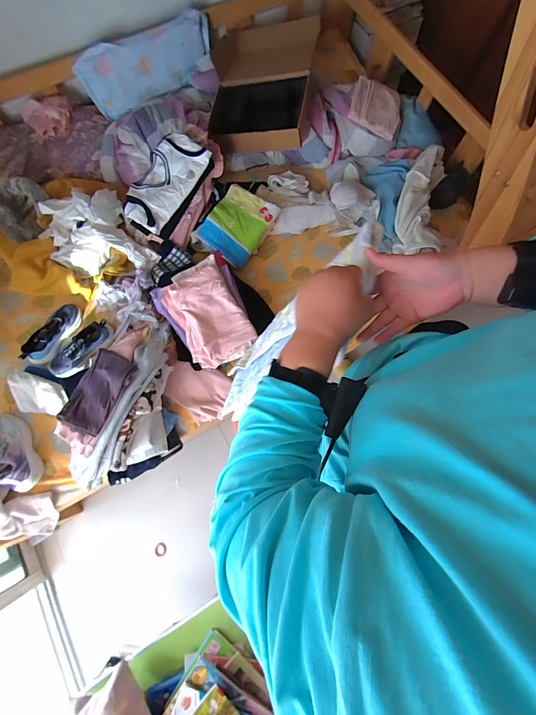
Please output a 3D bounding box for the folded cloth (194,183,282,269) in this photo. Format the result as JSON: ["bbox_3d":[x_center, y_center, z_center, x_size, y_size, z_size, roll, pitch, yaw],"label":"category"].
[{"bbox_3d":[-0.104,-0.463,1.035,0.198,0.092,0.239,30,77,6],"label":"folded cloth"}]

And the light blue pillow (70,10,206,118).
[{"bbox_3d":[-0.432,-1.039,1.046,0.460,0.226,0.050,-16,76,-6],"label":"light blue pillow"}]

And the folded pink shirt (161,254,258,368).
[{"bbox_3d":[-0.180,-0.131,0.875,0.197,0.062,0.302,-29,78,-9],"label":"folded pink shirt"}]

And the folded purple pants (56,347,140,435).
[{"bbox_3d":[-0.450,0.087,0.776,0.138,0.043,0.211,24,76,5],"label":"folded purple pants"}]

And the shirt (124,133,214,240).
[{"bbox_3d":[-0.335,-0.556,0.958,0.183,0.099,0.316,34,94,2],"label":"shirt"}]

